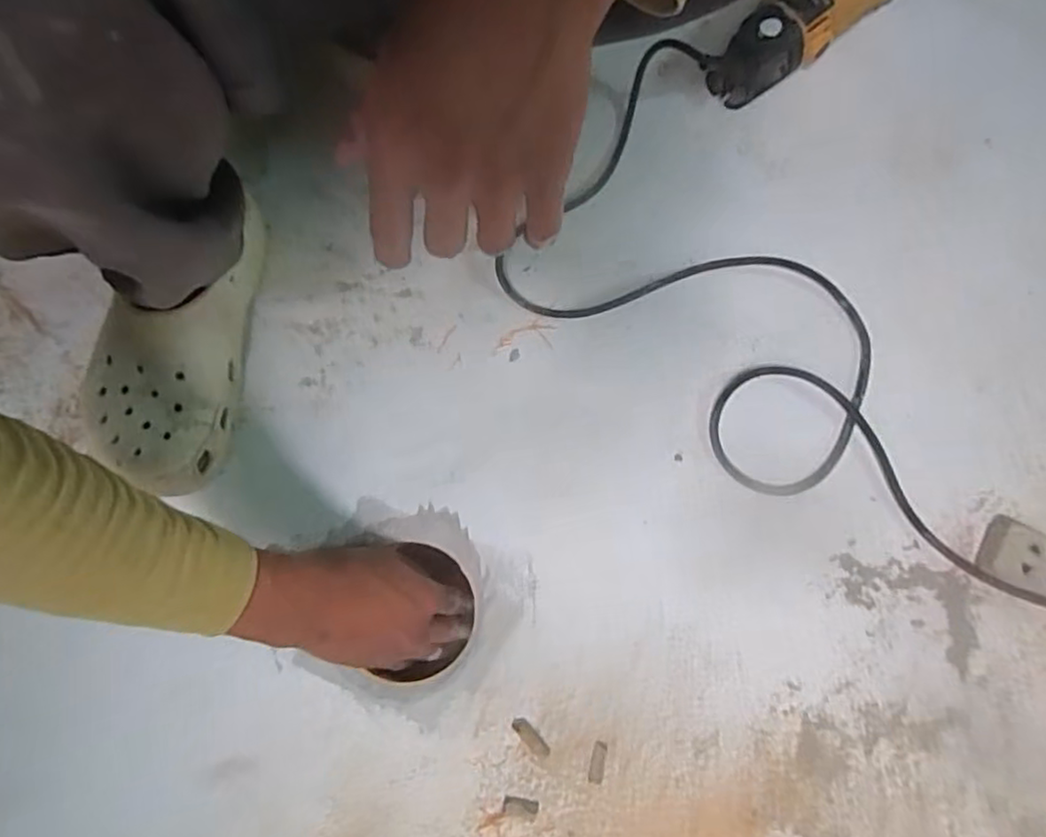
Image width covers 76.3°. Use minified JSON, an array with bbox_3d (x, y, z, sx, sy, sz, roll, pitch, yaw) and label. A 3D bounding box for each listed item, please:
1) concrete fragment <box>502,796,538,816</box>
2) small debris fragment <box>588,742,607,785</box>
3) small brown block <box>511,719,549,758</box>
[{"bbox_3d":[-0.002,0.270,0.462,0.024,0.004,0.011,5,77,1],"label":"concrete fragment"},{"bbox_3d":[0.053,0.245,0.472,0.010,0.004,0.028,11,77,2],"label":"small debris fragment"},{"bbox_3d":[0.006,0.227,0.473,0.032,0.004,0.010,43,80,9],"label":"small brown block"}]

